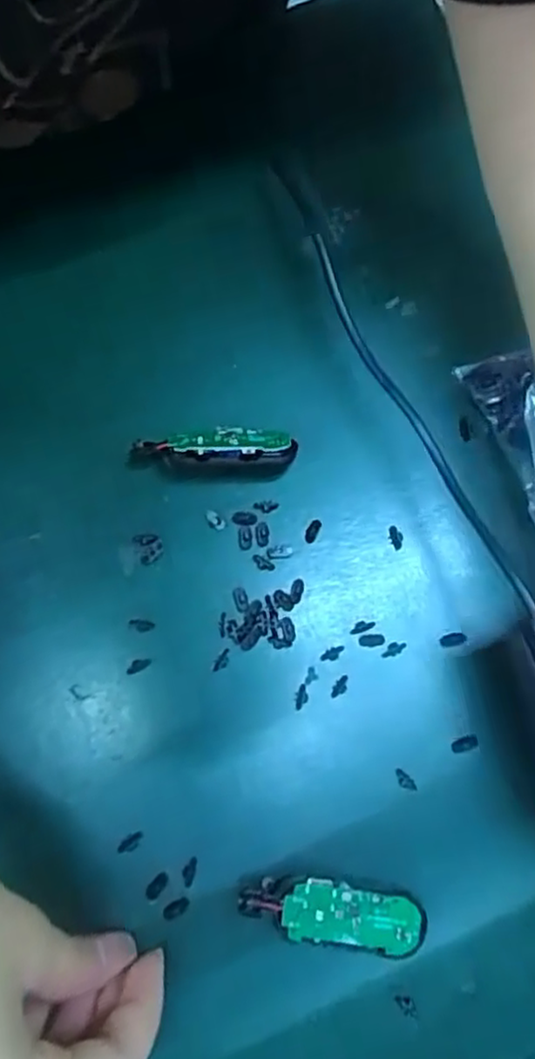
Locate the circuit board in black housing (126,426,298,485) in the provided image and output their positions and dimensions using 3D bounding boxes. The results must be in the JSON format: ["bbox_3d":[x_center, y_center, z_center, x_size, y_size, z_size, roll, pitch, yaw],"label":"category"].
[{"bbox_3d":[-0.020,-0.029,0.253,0.059,0.018,0.019,1,77,-1],"label":"circuit board in black housing"}]

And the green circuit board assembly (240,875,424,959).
[{"bbox_3d":[0.021,0.120,0.221,0.057,0.012,0.018,12,77,1],"label":"green circuit board assembly"}]

